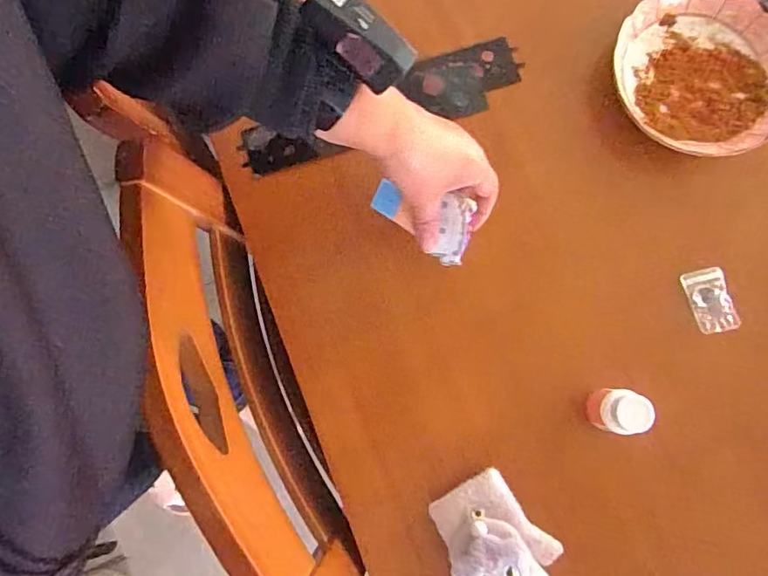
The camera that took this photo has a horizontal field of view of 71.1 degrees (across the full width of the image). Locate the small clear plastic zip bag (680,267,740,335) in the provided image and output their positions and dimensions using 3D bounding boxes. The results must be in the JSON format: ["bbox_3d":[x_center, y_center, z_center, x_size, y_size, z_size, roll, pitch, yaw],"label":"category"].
[{"bbox_3d":[0.303,0.012,0.497,0.035,0.004,0.059,-15,80,-2],"label":"small clear plastic zip bag"}]

